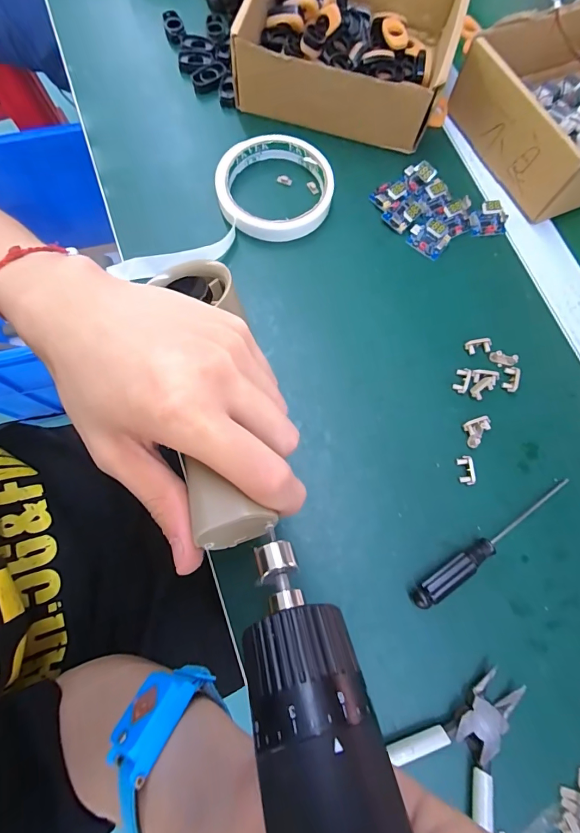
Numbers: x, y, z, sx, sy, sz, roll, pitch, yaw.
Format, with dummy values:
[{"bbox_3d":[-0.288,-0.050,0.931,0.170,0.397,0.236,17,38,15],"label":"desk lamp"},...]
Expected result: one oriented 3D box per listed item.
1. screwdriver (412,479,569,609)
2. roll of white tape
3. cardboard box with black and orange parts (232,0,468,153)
[{"bbox_3d":[0.132,0.081,0.251,0.130,0.017,0.014,-32,79,-10],"label":"screwdriver"},{"bbox_3d":[-0.011,-0.184,0.317,0.088,0.025,0.086,1,75,-3],"label":"roll of white tape"},{"bbox_3d":[0.053,-0.322,0.336,0.165,0.059,0.151,16,76,4],"label":"cardboard box with black and orange parts"}]

